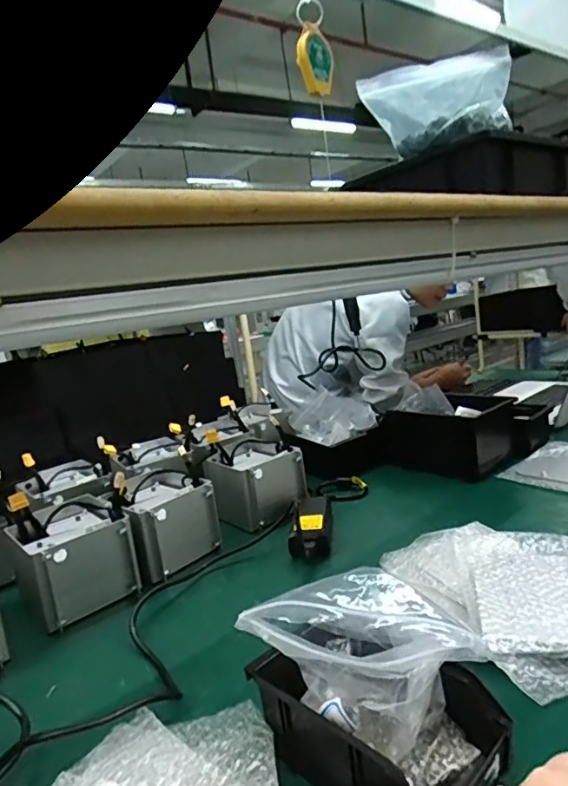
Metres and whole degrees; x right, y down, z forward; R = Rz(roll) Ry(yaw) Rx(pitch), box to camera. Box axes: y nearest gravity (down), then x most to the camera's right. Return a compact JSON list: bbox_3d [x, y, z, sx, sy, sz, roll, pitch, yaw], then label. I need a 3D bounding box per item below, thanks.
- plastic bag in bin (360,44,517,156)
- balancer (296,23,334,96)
[{"bbox_3d":[0.182,-0.358,0.639,0.181,0.090,0.112,-3,12,25],"label":"plastic bag in bin"},{"bbox_3d":[0.071,-0.717,1.116,0.083,0.124,0.052,-8,11,2],"label":"balancer"}]

